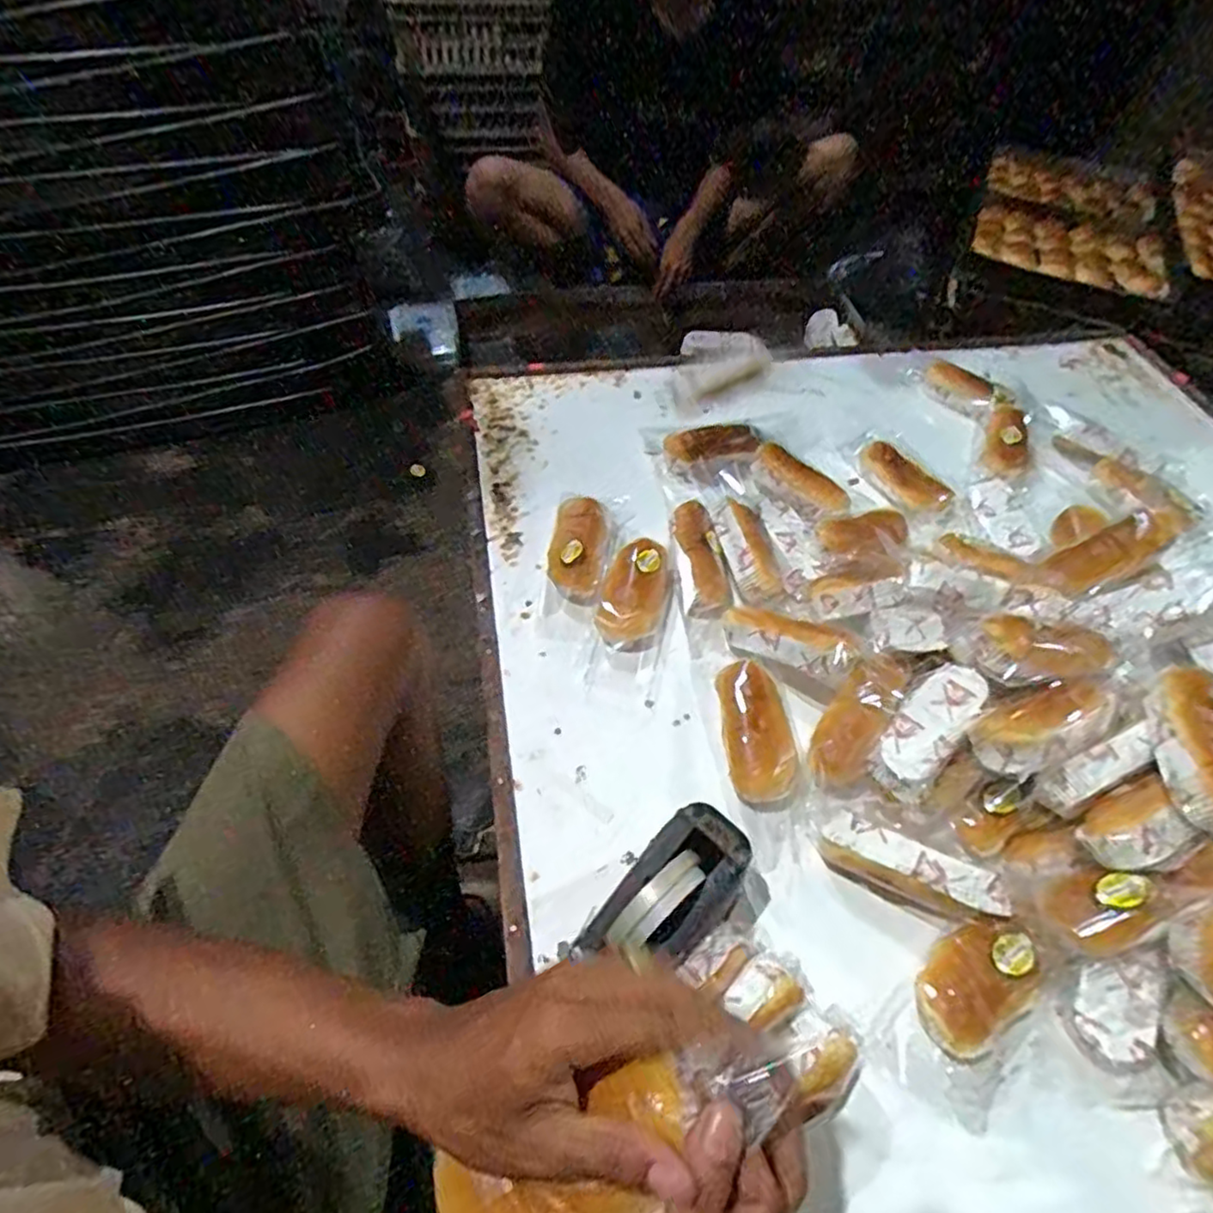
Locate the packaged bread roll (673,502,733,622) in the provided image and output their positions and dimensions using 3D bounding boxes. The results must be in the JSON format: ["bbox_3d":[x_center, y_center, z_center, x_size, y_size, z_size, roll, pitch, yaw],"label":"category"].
[{"bbox_3d":[0.111,-0.054,0.789,0.061,0.054,0.148,-5,54,-7],"label":"packaged bread roll"}]

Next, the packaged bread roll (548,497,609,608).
[{"bbox_3d":[-0.032,-0.071,0.799,0.071,0.040,0.156,8,53,3],"label":"packaged bread roll"}]

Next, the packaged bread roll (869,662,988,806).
[{"bbox_3d":[0.302,0.111,0.618,0.057,0.046,0.139,36,59,22],"label":"packaged bread roll"}]

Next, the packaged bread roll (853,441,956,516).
[{"bbox_3d":[0.402,-0.175,0.906,0.056,0.046,0.149,-31,61,-23],"label":"packaged bread roll"}]

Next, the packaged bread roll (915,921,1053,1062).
[{"bbox_3d":[0.300,0.309,0.538,0.113,0.049,0.073,-21,57,-17],"label":"packaged bread roll"}]

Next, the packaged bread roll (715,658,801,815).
[{"bbox_3d":[0.149,0.127,0.675,0.062,0.047,0.151,-5,53,-6],"label":"packaged bread roll"}]

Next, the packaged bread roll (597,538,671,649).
[{"bbox_3d":[0.035,-0.017,0.772,0.070,0.048,0.143,13,54,7],"label":"packaged bread roll"}]

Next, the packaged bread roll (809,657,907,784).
[{"bbox_3d":[0.244,0.107,0.643,0.048,0.032,0.137,32,72,19],"label":"packaged bread roll"}]

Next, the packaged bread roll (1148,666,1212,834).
[{"bbox_3d":[0.480,0.114,0.533,0.058,0.039,0.134,13,54,7],"label":"packaged bread roll"}]

